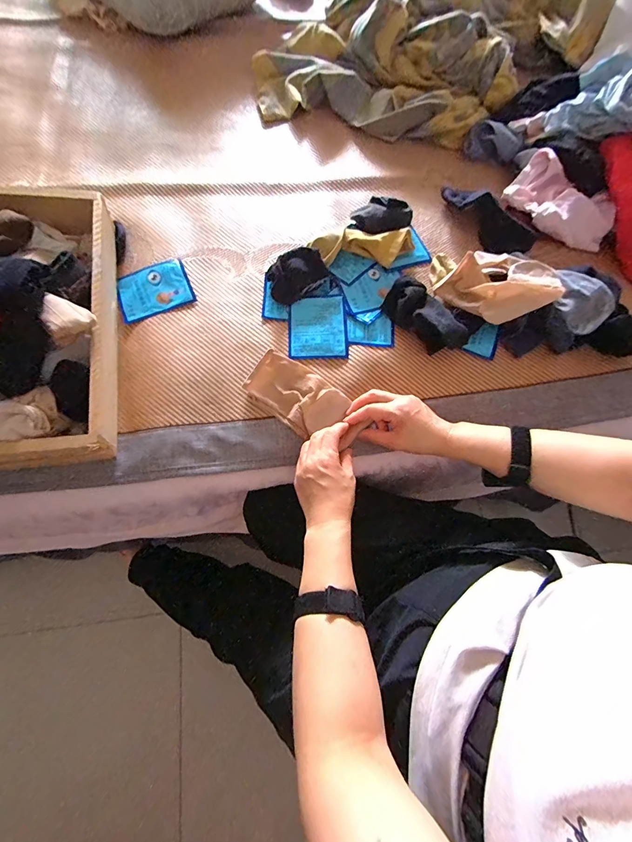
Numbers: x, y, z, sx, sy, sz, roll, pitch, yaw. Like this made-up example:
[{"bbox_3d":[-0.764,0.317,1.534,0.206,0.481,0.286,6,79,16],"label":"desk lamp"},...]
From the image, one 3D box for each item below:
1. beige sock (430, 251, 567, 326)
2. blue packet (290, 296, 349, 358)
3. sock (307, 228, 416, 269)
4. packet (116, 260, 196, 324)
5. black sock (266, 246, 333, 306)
[{"bbox_3d":[0.270,-0.208,0.534,0.157,0.060,0.142,-10,71,-5],"label":"beige sock"},{"bbox_3d":[0.004,-0.144,0.545,0.086,0.006,0.104,-1,70,-2],"label":"blue packet"},{"bbox_3d":[0.074,-0.276,0.576,0.169,0.039,0.058,-5,71,-4],"label":"sock"},{"bbox_3d":[-0.249,-0.201,0.551,0.107,0.008,0.086,-23,73,-10],"label":"packet"},{"bbox_3d":[-0.029,-0.230,0.558,0.098,0.033,0.059,-42,77,-15],"label":"black sock"}]

